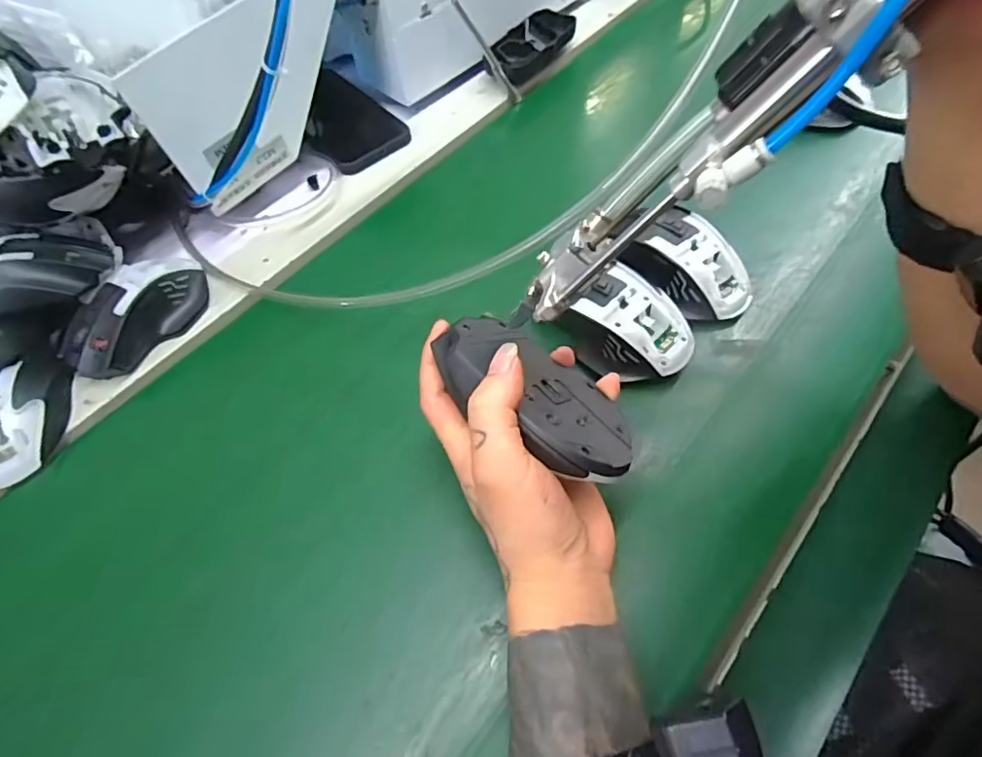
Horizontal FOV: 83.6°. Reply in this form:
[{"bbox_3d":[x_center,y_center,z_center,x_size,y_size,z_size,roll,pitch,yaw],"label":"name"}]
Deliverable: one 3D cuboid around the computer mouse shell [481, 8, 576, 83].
[{"bbox_3d":[0.039,-0.337,0.566,0.046,0.030,0.116,34,67,21],"label":"computer mouse shell"}]

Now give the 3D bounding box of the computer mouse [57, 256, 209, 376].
[{"bbox_3d":[-0.263,-0.050,0.408,0.060,0.037,0.115,33,66,21],"label":"computer mouse"}]

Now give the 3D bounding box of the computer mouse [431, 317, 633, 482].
[{"bbox_3d":[0.018,0.018,0.286,0.109,0.040,0.074,38,32,13],"label":"computer mouse"}]

